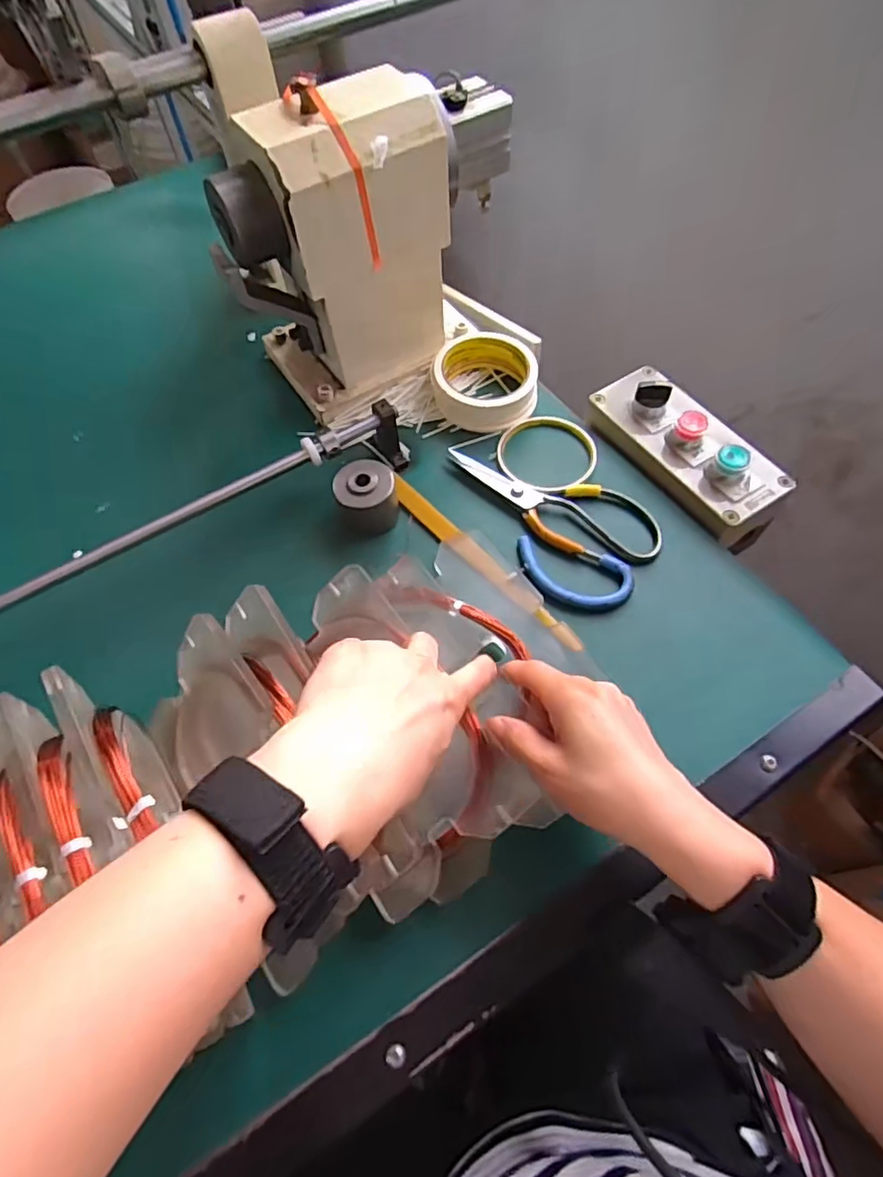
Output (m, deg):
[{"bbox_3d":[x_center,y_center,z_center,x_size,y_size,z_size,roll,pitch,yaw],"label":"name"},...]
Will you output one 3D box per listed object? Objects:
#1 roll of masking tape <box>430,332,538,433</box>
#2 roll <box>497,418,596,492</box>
[{"bbox_3d":[0.038,-0.192,0.548,0.089,0.037,0.093,-1,60,2],"label":"roll of masking tape"},{"bbox_3d":[0.090,-0.117,0.521,0.085,0.013,0.083,-1,60,2],"label":"roll"}]

